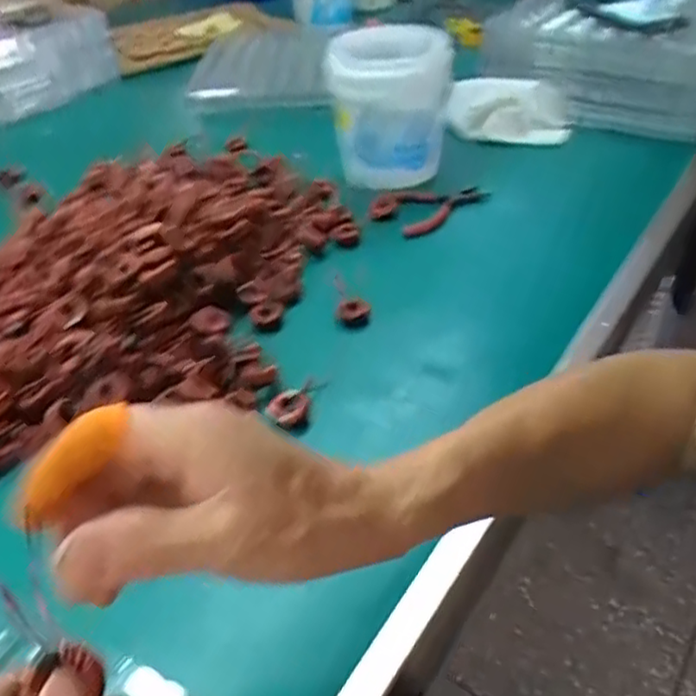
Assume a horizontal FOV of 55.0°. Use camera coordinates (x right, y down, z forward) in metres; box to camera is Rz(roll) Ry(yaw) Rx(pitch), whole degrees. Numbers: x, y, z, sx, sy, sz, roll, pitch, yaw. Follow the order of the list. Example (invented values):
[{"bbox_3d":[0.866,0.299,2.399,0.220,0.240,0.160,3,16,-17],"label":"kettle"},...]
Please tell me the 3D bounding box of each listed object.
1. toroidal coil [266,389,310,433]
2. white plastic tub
[{"bbox_3d":[-0.041,0.043,0.465,0.028,0.015,0.024,-5,41,-6],"label":"toroidal coil"},{"bbox_3d":[0.043,-0.259,0.710,0.126,0.149,0.103,1,40,6],"label":"white plastic tub"}]

